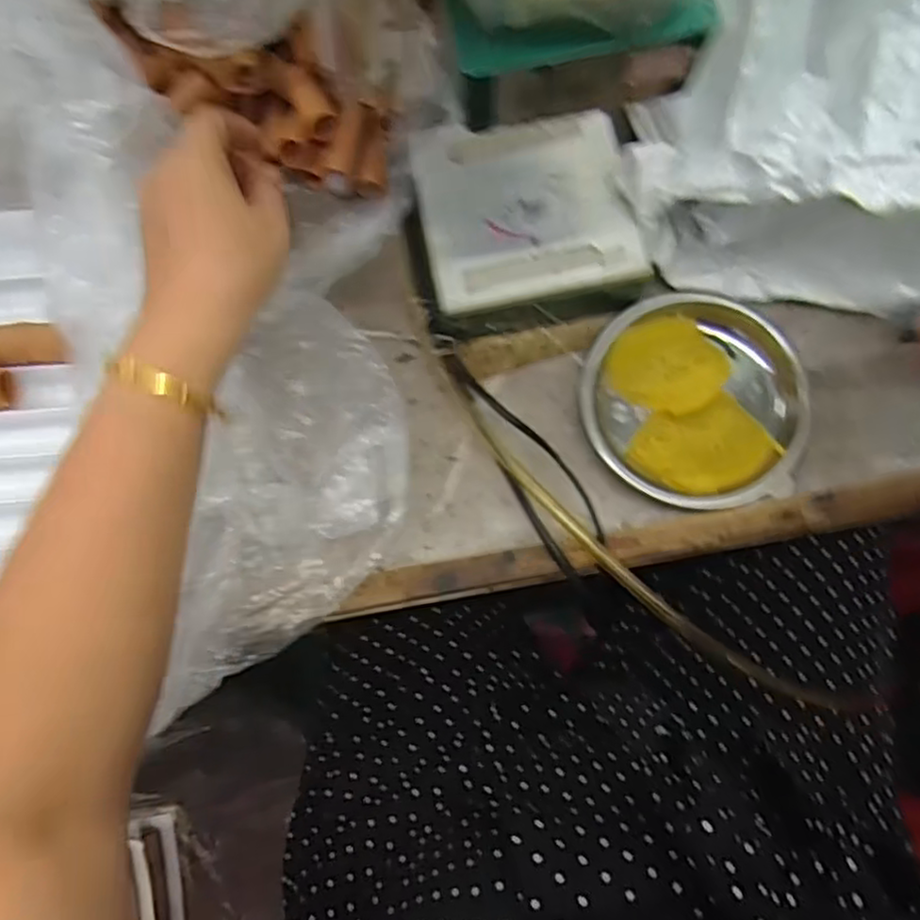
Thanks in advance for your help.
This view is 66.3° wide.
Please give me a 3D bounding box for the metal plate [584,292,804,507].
[{"bbox_3d":[0.141,-0.037,0.427,0.130,0.015,0.126,0,77,2],"label":"metal plate"}]

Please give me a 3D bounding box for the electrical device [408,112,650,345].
[{"bbox_3d":[0.035,-0.144,0.436,0.136,0.048,0.123,-11,77,-1],"label":"electrical device"}]

